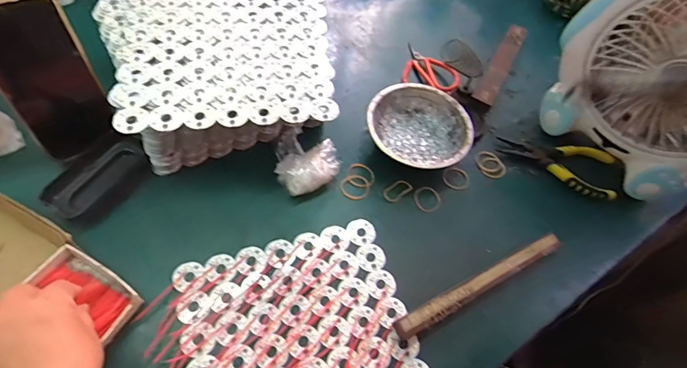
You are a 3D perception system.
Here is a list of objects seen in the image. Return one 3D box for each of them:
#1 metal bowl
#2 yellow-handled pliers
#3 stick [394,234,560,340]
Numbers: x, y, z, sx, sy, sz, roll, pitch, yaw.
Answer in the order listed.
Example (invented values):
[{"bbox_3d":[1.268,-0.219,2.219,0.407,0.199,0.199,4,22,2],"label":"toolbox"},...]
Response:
[{"bbox_3d":[0.095,-0.066,0.500,0.123,0.040,0.122,4,59,-7],"label":"metal bowl"},{"bbox_3d":[0.270,-0.027,0.505,0.138,0.016,0.062,19,58,2],"label":"yellow-handled pliers"},{"bbox_3d":[0.145,0.104,0.418,0.204,0.018,0.018,-22,65,-21],"label":"stick"}]

